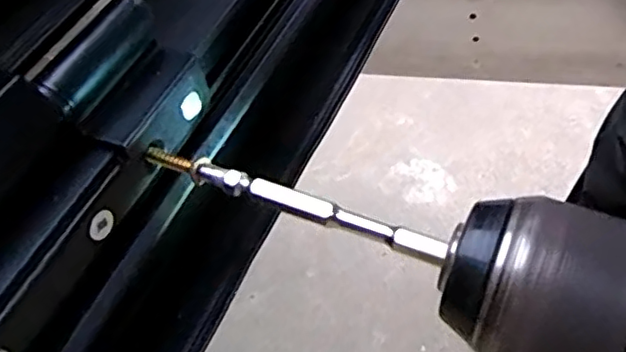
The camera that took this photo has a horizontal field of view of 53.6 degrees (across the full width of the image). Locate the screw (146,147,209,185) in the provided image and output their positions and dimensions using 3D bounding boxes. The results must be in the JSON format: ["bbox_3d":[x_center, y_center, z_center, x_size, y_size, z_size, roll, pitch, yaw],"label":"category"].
[{"bbox_3d":[-0.037,-0.004,0.168,0.018,0.004,0.006,24,59,16],"label":"screw"}]

